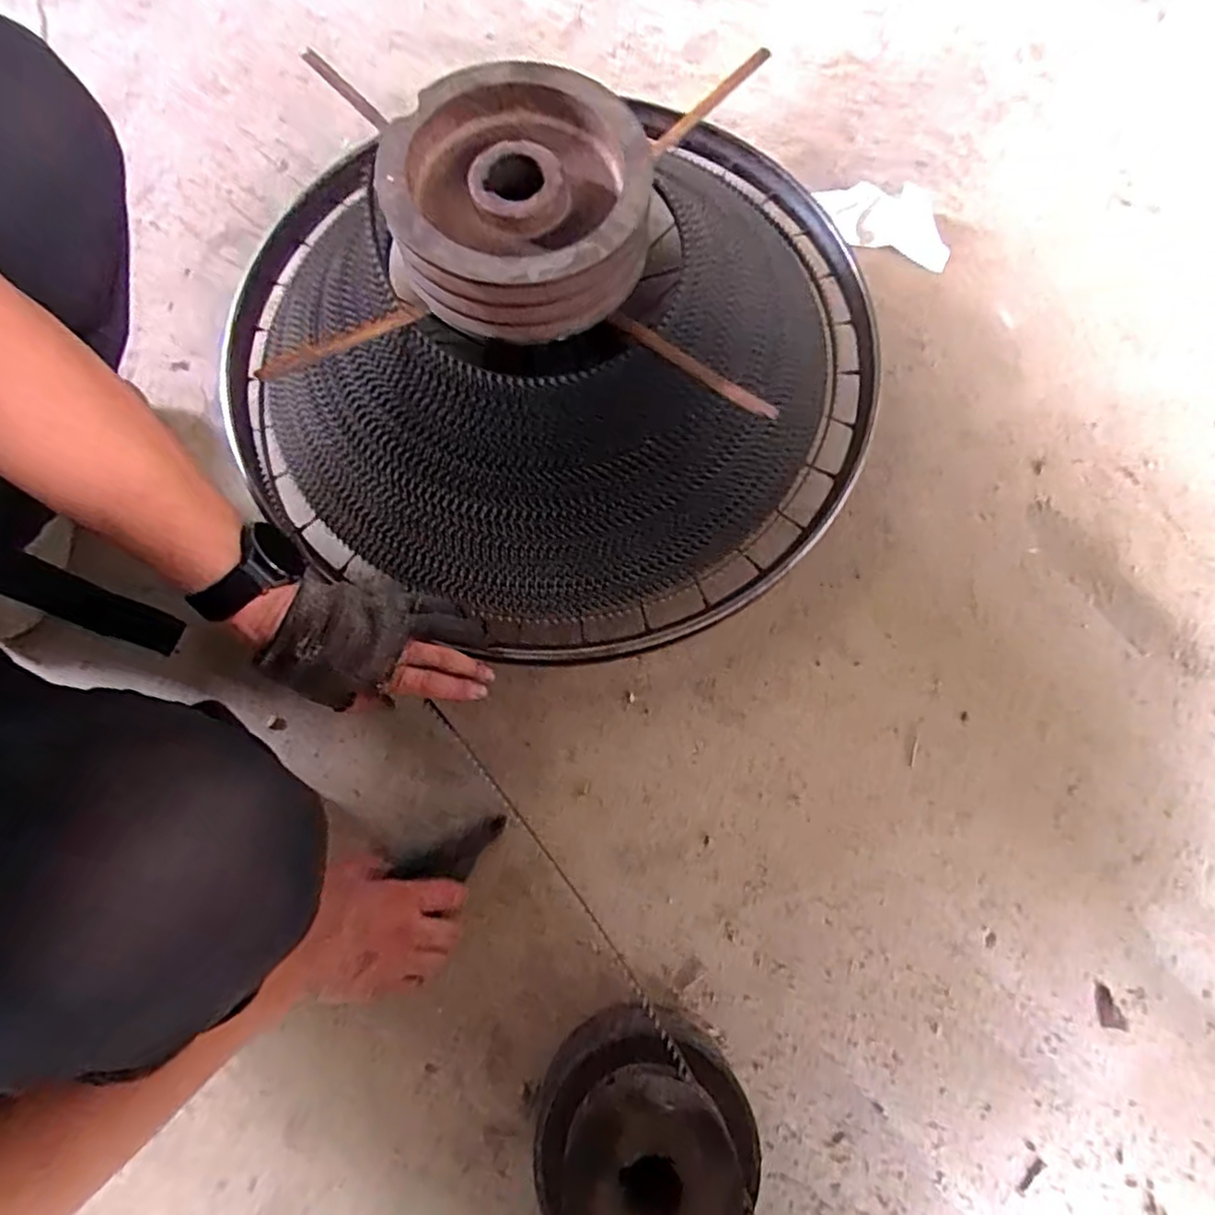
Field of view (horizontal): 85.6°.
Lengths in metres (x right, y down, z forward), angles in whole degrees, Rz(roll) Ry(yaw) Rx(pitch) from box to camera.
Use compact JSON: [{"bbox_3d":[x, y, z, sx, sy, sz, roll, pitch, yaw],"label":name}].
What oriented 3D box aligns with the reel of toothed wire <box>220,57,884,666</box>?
[{"bbox_3d":[-0.028,-0.263,0.559,0.594,0.210,0.545,0,74,0],"label":"reel of toothed wire"}]

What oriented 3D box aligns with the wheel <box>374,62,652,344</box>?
[{"bbox_3d":[-0.067,-0.306,0.495,0.193,0.069,0.191,1,74,0],"label":"wheel"}]

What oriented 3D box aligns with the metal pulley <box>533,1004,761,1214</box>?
[{"bbox_3d":[0.028,0.381,0.477,0.147,0.115,0.136,0,74,0],"label":"metal pulley"}]

